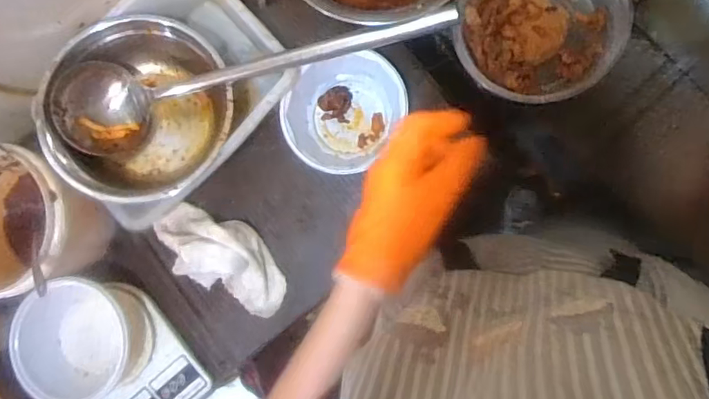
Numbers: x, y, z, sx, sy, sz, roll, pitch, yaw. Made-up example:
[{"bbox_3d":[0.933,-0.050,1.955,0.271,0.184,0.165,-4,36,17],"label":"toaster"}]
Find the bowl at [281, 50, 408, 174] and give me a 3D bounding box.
[{"bbox_3d":[-0.014,-0.118,0.735,0.146,0.060,0.163,29,93,8],"label":"bowl"}]

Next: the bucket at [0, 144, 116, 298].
[{"bbox_3d":[-0.447,0.030,0.740,0.198,0.137,0.182,0,88,9],"label":"bucket"}]

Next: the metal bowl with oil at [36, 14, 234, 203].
[{"bbox_3d":[-0.281,-0.115,0.733,0.237,0.108,0.217,0,88,9],"label":"metal bowl with oil"}]

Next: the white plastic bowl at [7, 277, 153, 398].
[{"bbox_3d":[-0.377,0.196,0.756,0.175,0.075,0.169,0,88,9],"label":"white plastic bowl"}]

